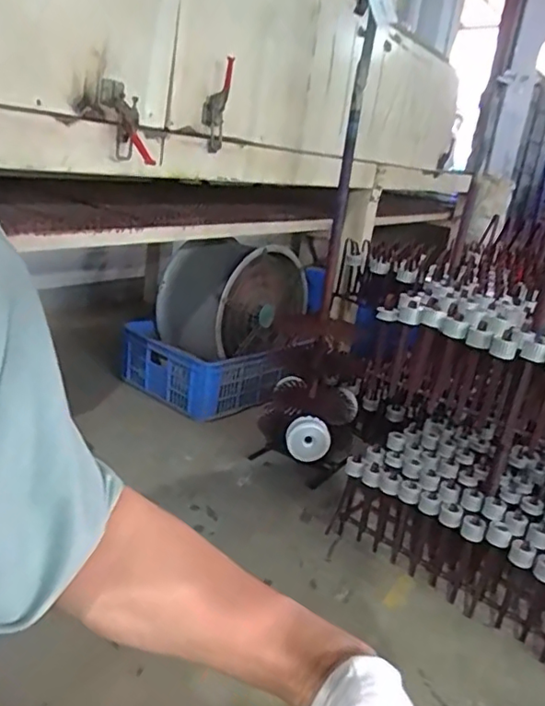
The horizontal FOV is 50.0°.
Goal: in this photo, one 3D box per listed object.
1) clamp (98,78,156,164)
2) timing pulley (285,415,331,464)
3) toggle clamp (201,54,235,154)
[{"bbox_3d":[-0.235,-0.357,0.917,0.066,0.135,0.036,-19,22,-3],"label":"clamp"},{"bbox_3d":[0.085,0.208,1.402,0.106,0.101,0.050,8,19,1],"label":"timing pulley"},{"bbox_3d":[-0.110,-0.469,1.105,0.049,0.168,0.036,-2,33,-27],"label":"toggle clamp"}]

